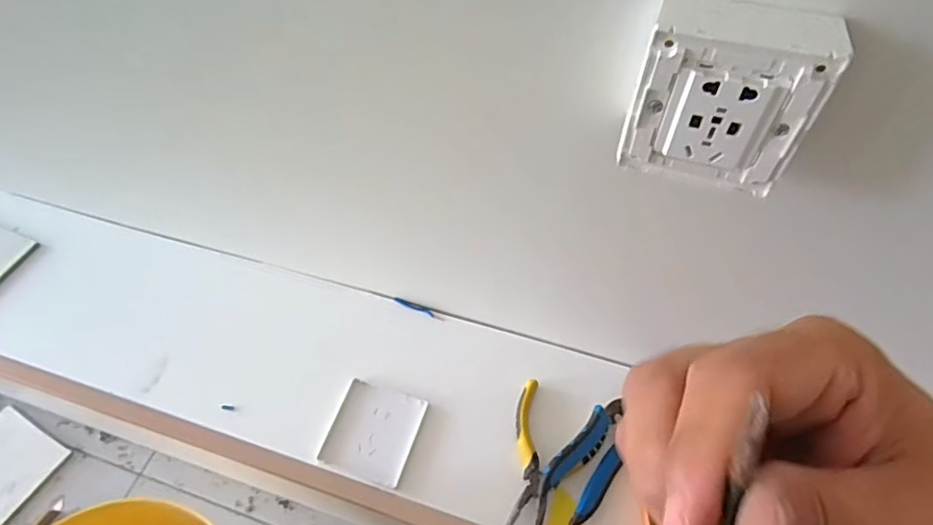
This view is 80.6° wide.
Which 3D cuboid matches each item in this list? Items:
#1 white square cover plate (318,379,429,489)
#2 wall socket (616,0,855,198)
[{"bbox_3d":[-0.094,0.173,0.564,0.086,0.004,0.090,14,57,11],"label":"white square cover plate"},{"bbox_3d":[0.131,-0.086,0.284,0.083,0.086,0.043,17,58,13],"label":"wall socket"}]

